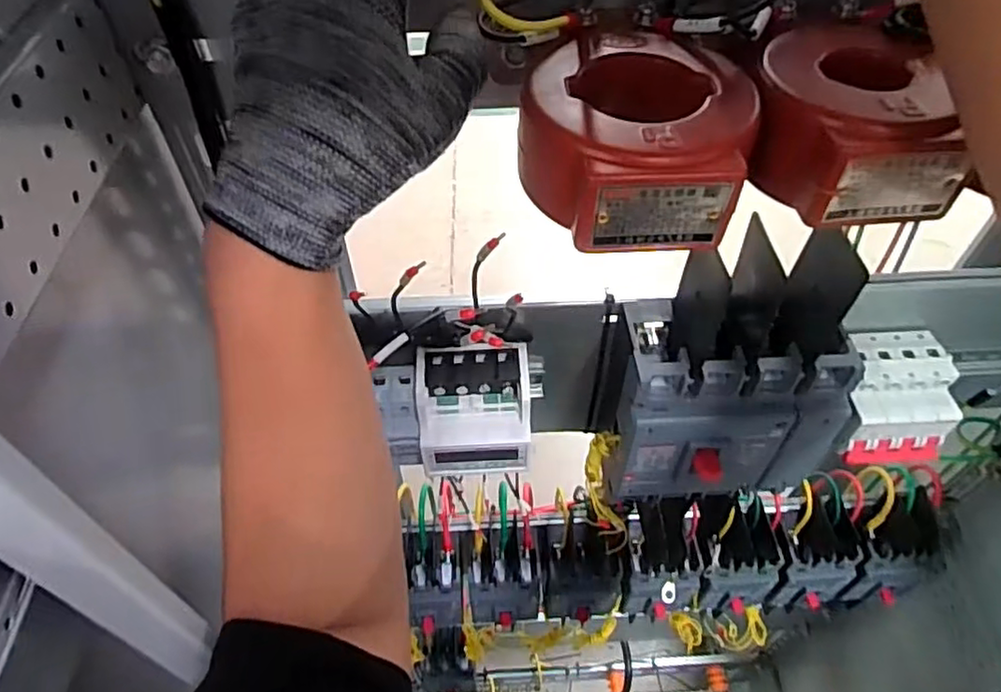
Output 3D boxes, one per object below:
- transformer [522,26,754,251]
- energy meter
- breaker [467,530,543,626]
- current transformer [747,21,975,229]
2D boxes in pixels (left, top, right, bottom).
[{"bbox_3d":[0.051,-0.084,0.257,0.083,0.038,0.095,-1,50,0],"label":"transformer"},{"bbox_3d":[-0.018,0.045,0.456,0.075,0.065,0.064,-4,50,-3],"label":"energy meter"},{"bbox_3d":[0.004,0.248,0.695,0.076,0.099,0.067,-4,50,-3],"label":"breaker"},{"bbox_3d":[0.134,-0.092,0.258,0.067,0.041,0.084,-1,50,0],"label":"current transformer"}]

